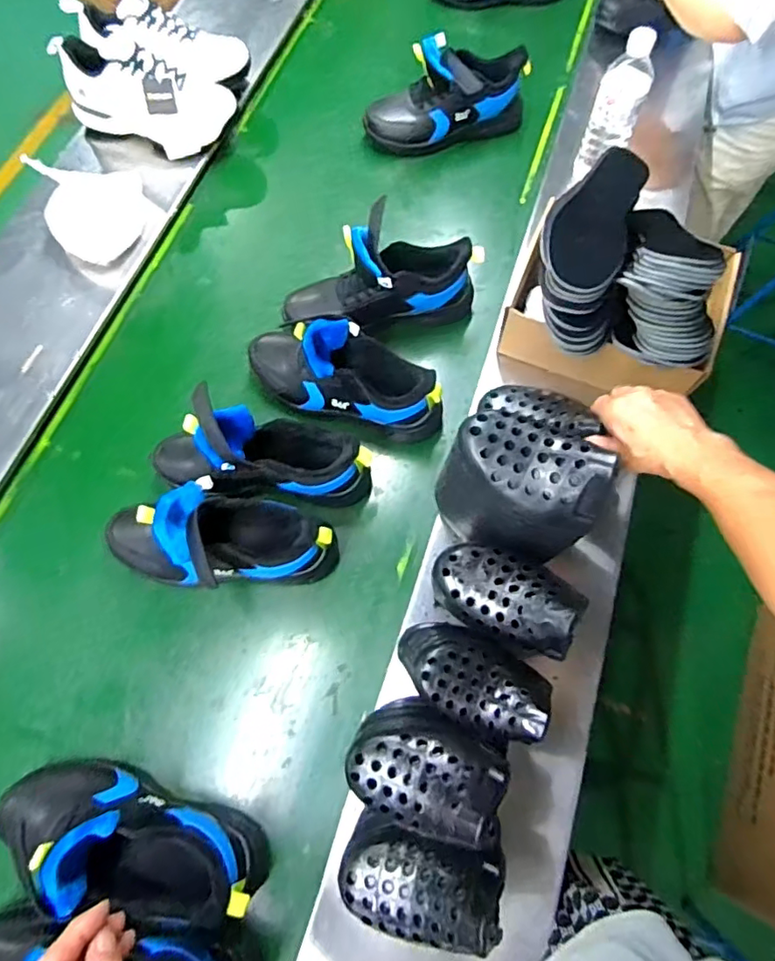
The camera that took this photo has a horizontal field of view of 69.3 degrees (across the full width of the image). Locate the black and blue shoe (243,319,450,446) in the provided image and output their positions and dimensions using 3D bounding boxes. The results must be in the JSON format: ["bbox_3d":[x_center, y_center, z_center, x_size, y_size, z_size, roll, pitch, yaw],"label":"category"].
[{"bbox_3d":[-0.068,-0.153,0.757,0.290,0.137,0.104,15,68,7],"label":"black and blue shoe"}]

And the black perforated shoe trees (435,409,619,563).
[{"bbox_3d":[0.141,0.015,0.615,0.160,0.197,0.085,38,73,15],"label":"black perforated shoe trees"}]

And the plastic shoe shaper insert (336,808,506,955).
[{"bbox_3d":[0.029,0.333,0.464,0.134,0.055,0.077,10,68,5],"label":"plastic shoe shaper insert"}]

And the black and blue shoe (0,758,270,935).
[{"bbox_3d":[-0.274,0.354,0.550,0.299,0.158,0.092,15,68,8],"label":"black and blue shoe"}]

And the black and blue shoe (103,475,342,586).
[{"bbox_3d":[-0.212,0.075,0.678,0.282,0.165,0.118,3,67,2],"label":"black and blue shoe"}]

